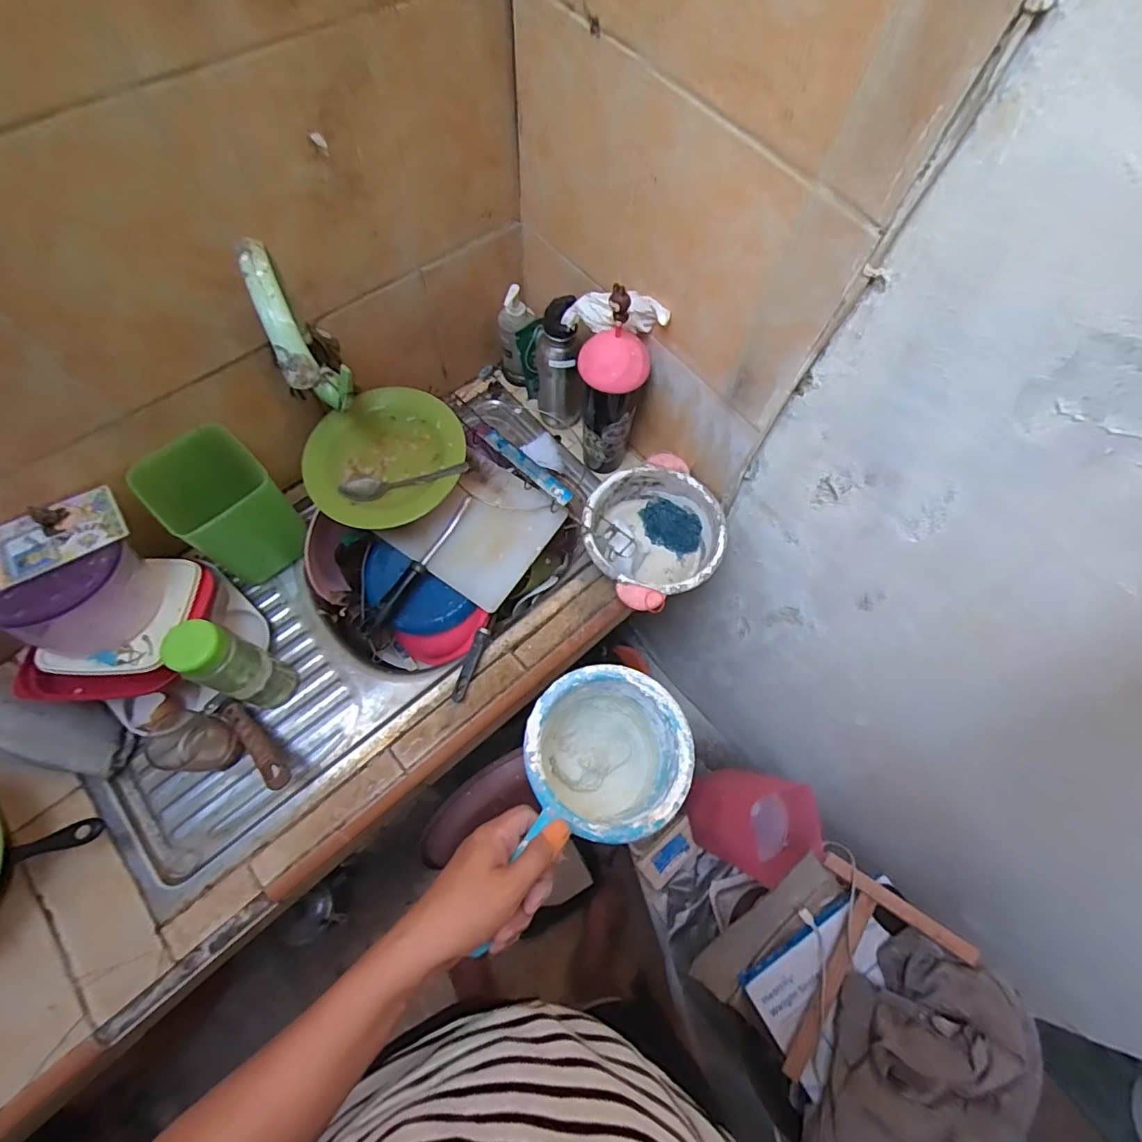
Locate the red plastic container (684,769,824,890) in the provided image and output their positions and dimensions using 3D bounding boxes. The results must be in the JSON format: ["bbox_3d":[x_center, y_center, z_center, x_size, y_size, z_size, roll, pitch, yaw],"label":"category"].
[{"bbox_3d":[0.293,0.407,0.862,0.166,0.156,0.147,8,66,0],"label":"red plastic container"}]

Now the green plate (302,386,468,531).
[{"bbox_3d":[-0.250,-0.157,0.716,0.205,0.035,0.197,1,66,-3],"label":"green plate"}]

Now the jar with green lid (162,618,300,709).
[{"bbox_3d":[-0.399,0.118,0.637,0.063,0.196,0.061,20,67,6],"label":"jar with green lid"}]

